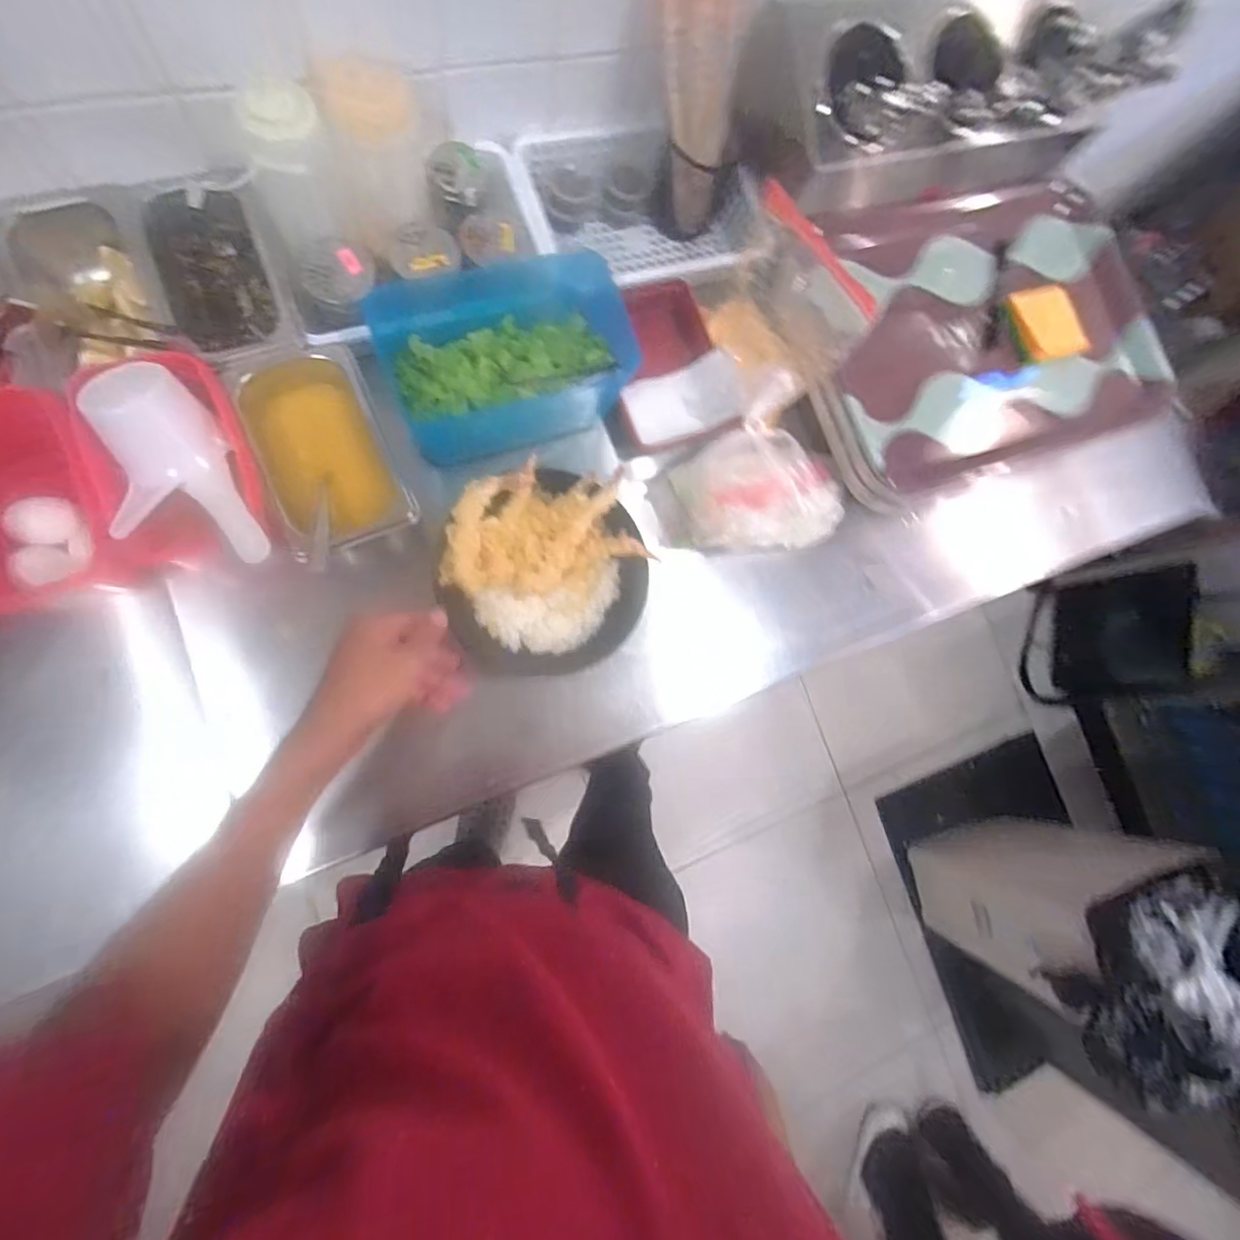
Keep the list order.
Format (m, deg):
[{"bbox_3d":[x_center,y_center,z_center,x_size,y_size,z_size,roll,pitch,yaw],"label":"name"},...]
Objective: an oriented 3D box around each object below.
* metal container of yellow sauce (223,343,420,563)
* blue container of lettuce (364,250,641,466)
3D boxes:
[{"bbox_3d":[-0.257,-0.142,0.514,0.107,0.076,0.181,-22,86,-15],"label":"metal container of yellow sauce"},{"bbox_3d":[-0.104,-0.249,0.540,0.211,0.084,0.146,-19,85,-15],"label":"blue container of lettuce"}]

